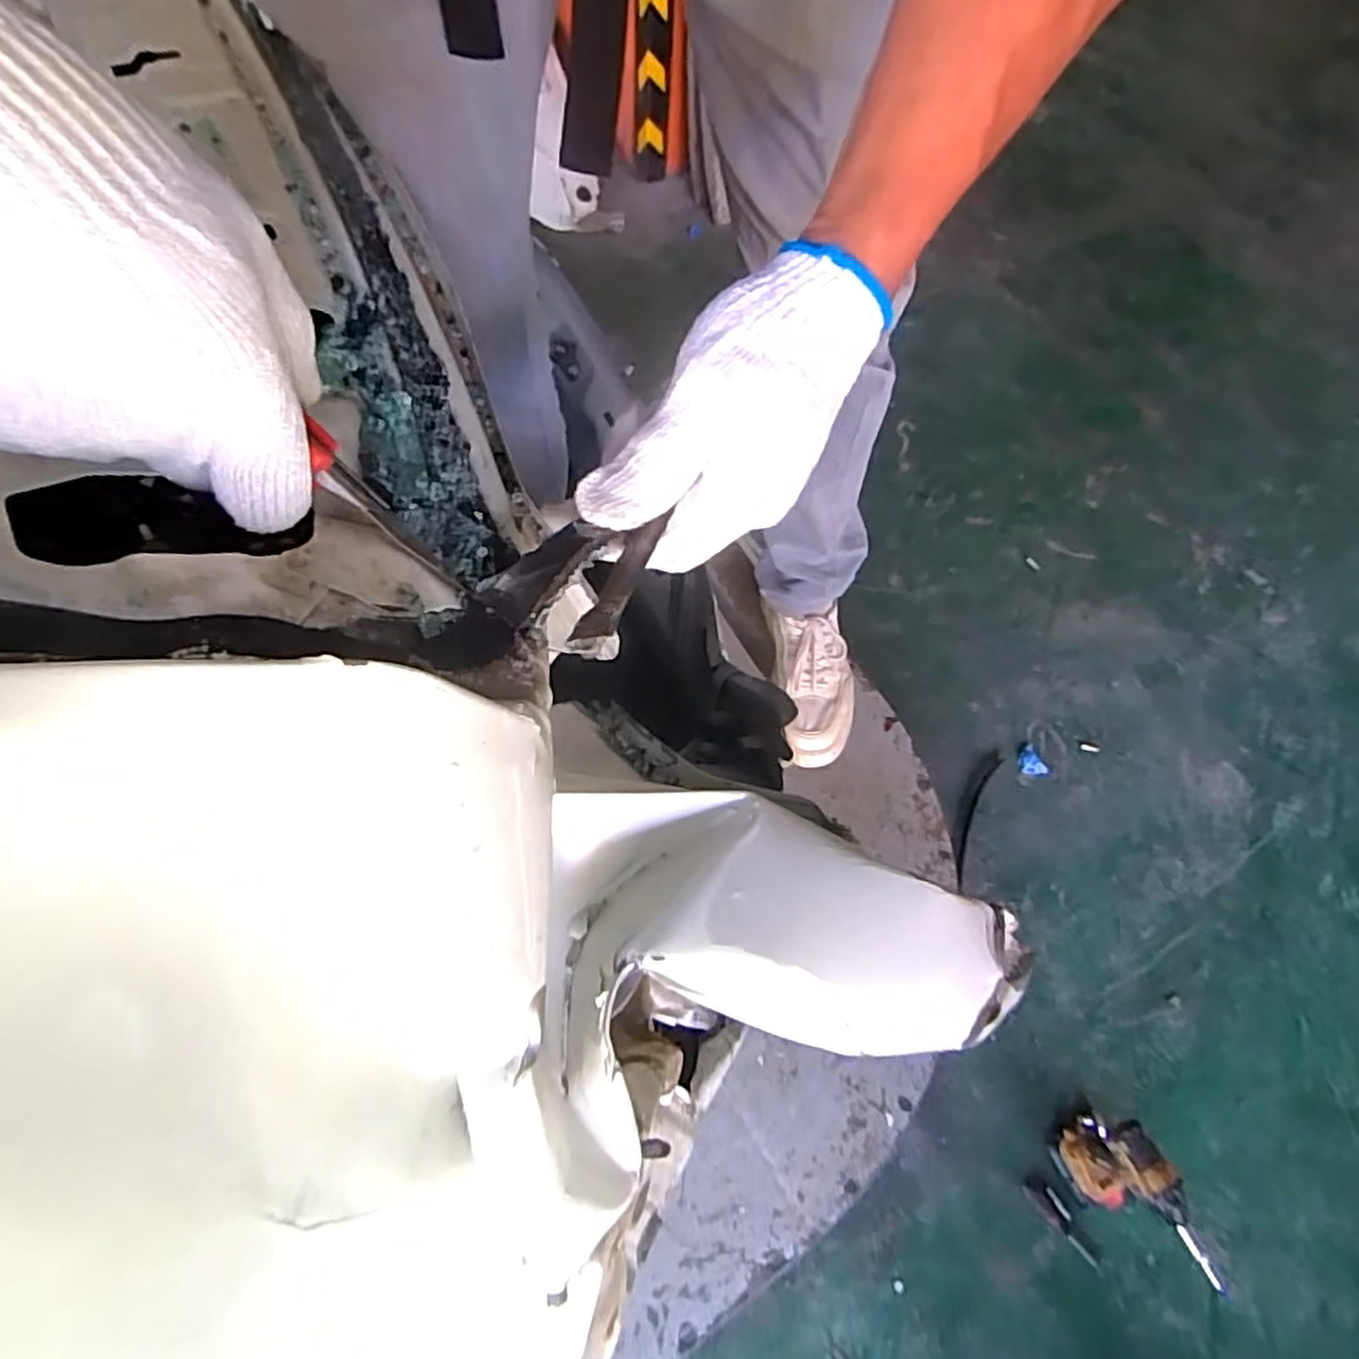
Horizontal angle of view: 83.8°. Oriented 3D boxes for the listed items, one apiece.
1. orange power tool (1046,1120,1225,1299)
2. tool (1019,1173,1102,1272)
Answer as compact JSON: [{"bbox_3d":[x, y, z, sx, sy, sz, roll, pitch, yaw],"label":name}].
[{"bbox_3d":[0.682,0.791,1.169,0.088,0.248,0.199,0,62,-4],"label":"orange power tool"},{"bbox_3d":[0.626,0.887,1.239,0.041,0.016,0.148,-34,69,-20],"label":"tool"}]

